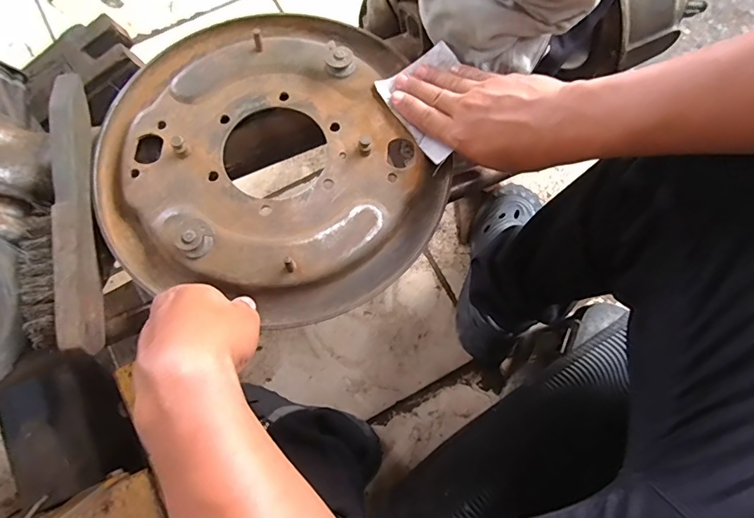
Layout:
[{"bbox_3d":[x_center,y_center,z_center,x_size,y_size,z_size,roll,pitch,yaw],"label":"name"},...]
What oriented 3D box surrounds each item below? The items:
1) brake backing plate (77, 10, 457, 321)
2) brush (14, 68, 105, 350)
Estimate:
[{"bbox_3d":[-0.100,-0.093,0.392,0.282,0.037,0.299,0,76,0],"label":"brake backing plate"},{"bbox_3d":[-0.258,-0.042,0.366,0.049,0.027,0.232,-8,76,-2],"label":"brush"}]

